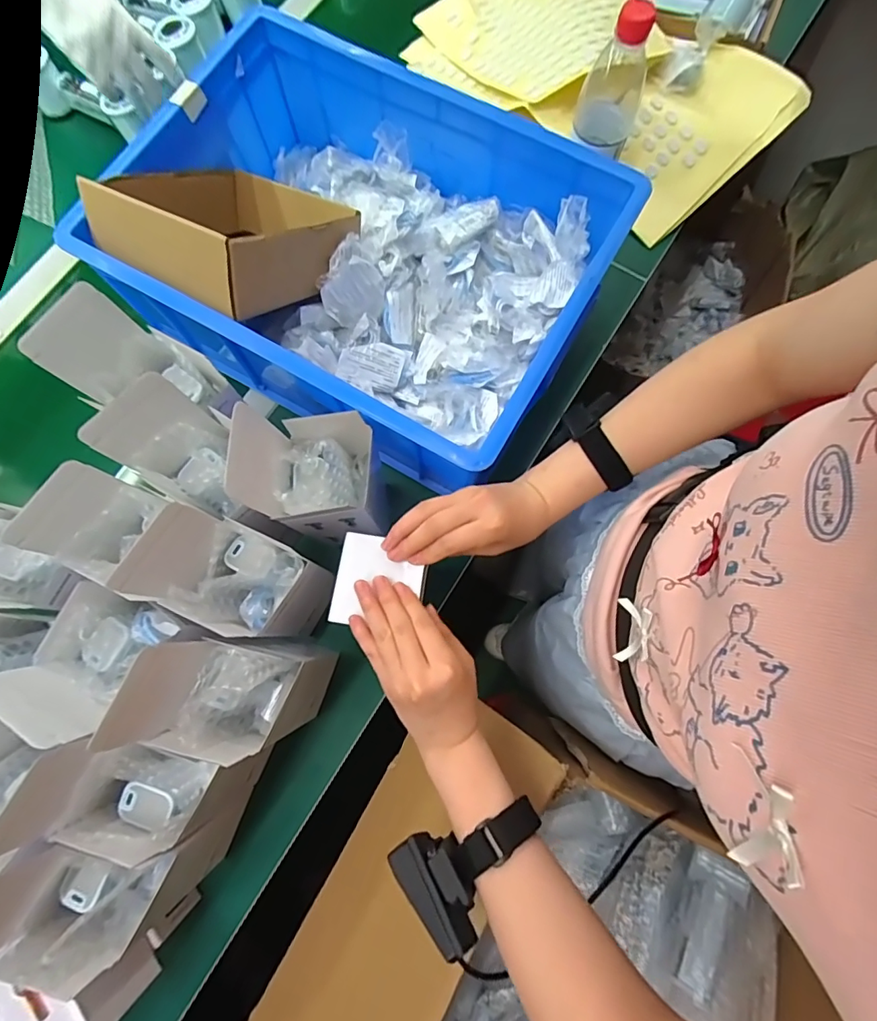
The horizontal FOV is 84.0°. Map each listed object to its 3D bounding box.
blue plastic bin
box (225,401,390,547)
[{"bbox_3d":[-0.077,-0.272,0.525,0.470,0.145,0.342,31,81,7],"label":"blue plastic bin"},{"bbox_3d":[-0.098,-0.031,0.406,0.085,0.154,0.093,-1,79,1],"label":"box"}]

